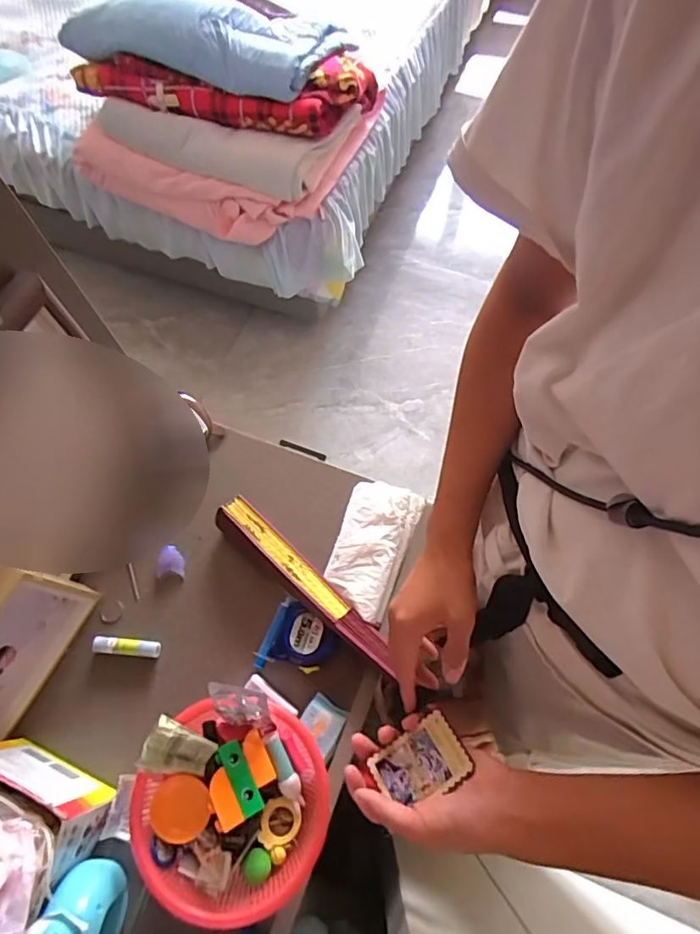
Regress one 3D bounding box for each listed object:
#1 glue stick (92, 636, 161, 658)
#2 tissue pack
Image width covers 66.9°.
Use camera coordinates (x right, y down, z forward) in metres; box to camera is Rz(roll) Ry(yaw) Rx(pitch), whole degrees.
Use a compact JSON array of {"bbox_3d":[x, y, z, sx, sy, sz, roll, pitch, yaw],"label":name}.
[{"bbox_3d":[-0.250,0.201,0.593,0.073,0.011,0.018,4,68,2],"label":"glue stick"},{"bbox_3d":[0.023,0.088,0.606,0.083,0.026,0.149,22,70,9],"label":"tissue pack"}]

